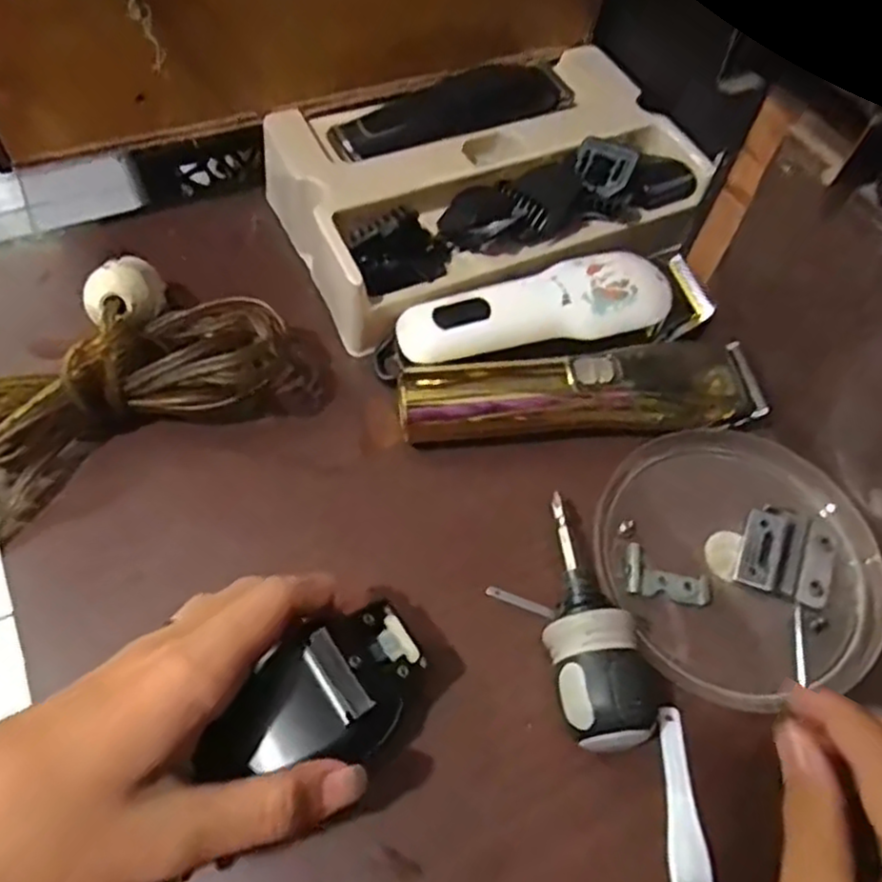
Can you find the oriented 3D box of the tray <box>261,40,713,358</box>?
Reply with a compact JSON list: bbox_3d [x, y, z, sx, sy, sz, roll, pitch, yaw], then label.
[{"bbox_3d":[0.029,-0.150,0.405,0.236,0.047,0.146,-20,63,-14],"label":"tray"}]

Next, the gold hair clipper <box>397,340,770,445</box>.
[{"bbox_3d":[0.072,-0.025,0.347,0.181,0.031,0.041,-3,60,-5],"label":"gold hair clipper"}]

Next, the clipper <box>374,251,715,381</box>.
[{"bbox_3d":[0.059,-0.061,0.368,0.176,0.040,0.051,-15,62,-11],"label":"clipper"}]

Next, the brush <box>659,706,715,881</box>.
[{"bbox_3d":[0.096,0.149,0.273,0.015,0.004,0.081,2,60,-2],"label":"brush"}]

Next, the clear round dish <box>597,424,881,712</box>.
[{"bbox_3d":[0.142,0.053,0.326,0.126,0.016,0.127,1,60,-2],"label":"clear round dish"}]

